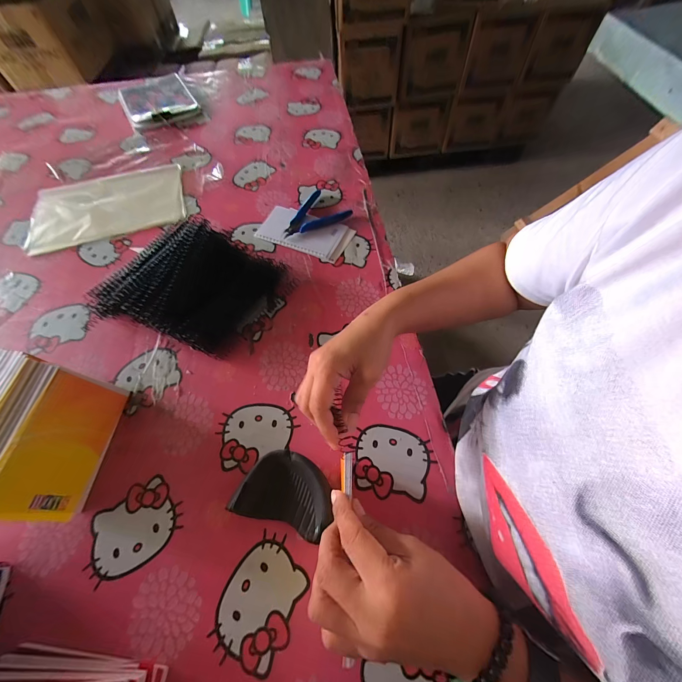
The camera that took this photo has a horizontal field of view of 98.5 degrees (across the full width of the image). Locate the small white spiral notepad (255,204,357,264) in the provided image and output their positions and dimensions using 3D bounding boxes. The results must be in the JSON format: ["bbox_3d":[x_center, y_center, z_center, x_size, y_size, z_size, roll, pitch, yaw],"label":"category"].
[{"bbox_3d":[-0.060,-0.183,0.490,0.151,0.010,0.082,22,65,13],"label":"small white spiral notepad"}]

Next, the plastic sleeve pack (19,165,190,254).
[{"bbox_3d":[-0.423,-0.251,0.534,0.260,0.011,0.175,-18,63,-7],"label":"plastic sleeve pack"}]

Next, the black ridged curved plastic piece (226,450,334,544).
[{"bbox_3d":[-0.053,0.151,0.298,0.091,0.026,0.065,15,64,10],"label":"black ridged curved plastic piece"}]

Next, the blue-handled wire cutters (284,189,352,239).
[{"bbox_3d":[-0.053,-0.209,0.491,0.113,0.008,0.089,-39,68,-17],"label":"blue-handled wire cutters"}]

